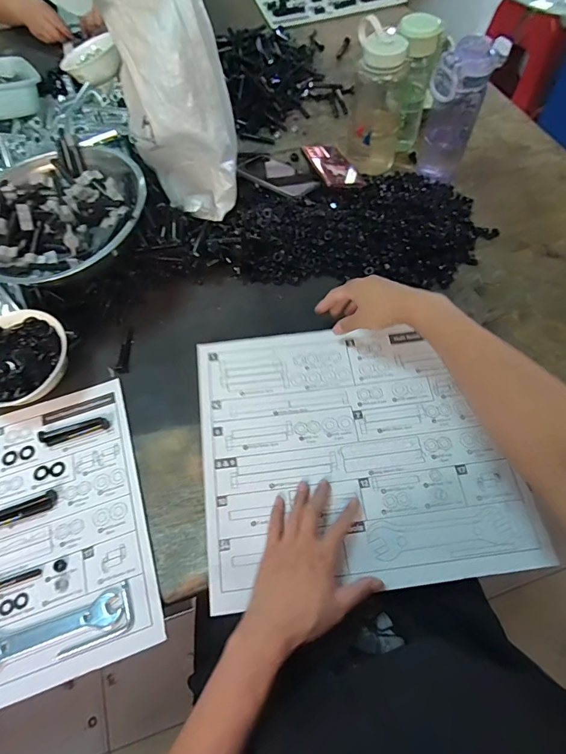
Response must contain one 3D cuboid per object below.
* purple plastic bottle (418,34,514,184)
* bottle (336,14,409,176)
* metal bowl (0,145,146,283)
[{"bbox_3d":[0.278,-0.425,0.678,0.079,0.209,0.072,5,64,4],"label":"purple plastic bottle"},{"bbox_3d":[0.158,-0.478,0.715,0.100,0.200,0.107,6,64,5],"label":"bottle"},{"bbox_3d":[-0.322,-0.227,0.606,0.238,0.095,0.238,-1,63,1],"label":"metal bowl"}]

